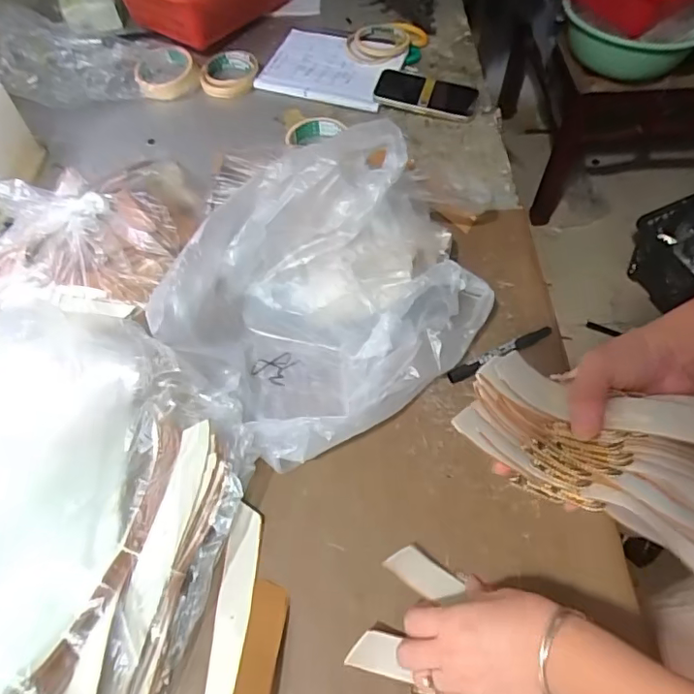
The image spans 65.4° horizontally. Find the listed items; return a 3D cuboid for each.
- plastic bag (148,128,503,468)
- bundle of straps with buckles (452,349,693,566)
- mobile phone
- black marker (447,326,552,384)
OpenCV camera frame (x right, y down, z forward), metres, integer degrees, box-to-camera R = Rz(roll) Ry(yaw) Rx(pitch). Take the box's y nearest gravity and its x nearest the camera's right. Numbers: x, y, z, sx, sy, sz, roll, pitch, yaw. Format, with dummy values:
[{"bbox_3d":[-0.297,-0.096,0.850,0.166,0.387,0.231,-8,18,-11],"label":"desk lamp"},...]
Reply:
[{"bbox_3d":[-0.018,-0.054,0.558,0.342,0.137,0.257,-35,65,-18],"label":"plastic bag"},{"bbox_3d":[0.198,0.078,0.388,0.232,0.110,0.081,18,60,6],"label":"bundle of straps with buckles"},{"bbox_3d":[0.123,-0.395,0.840,0.154,0.013,0.086,13,60,9],"label":"mobile phone"},{"bbox_3d":[0.170,0.006,0.593,0.136,0.013,0.015,-25,62,-14],"label":"black marker"}]

